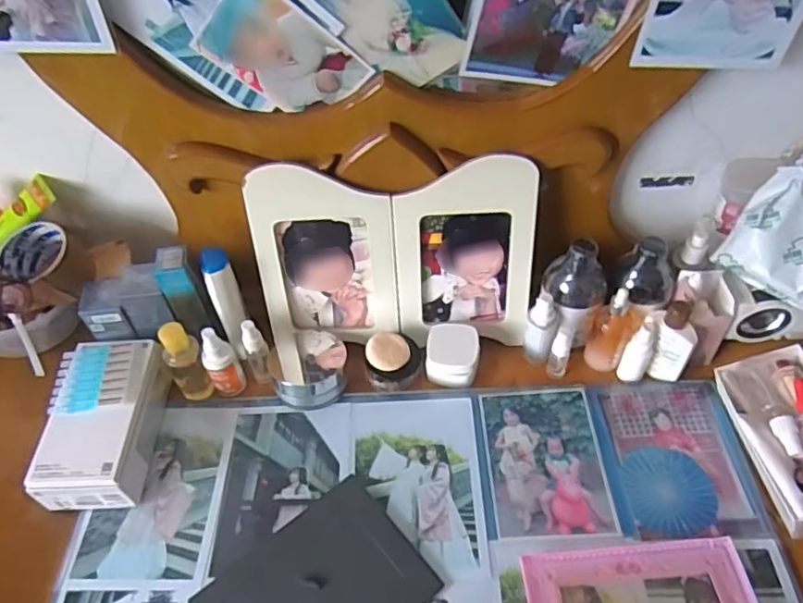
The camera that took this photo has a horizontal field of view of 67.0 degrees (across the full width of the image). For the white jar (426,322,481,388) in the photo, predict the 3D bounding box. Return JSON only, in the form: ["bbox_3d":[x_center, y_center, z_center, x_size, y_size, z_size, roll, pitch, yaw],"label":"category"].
[{"bbox_3d":[0.062,0.066,0.732,0.064,0.049,0.061,6,50,8],"label":"white jar"}]

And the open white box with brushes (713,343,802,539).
[{"bbox_3d":[0.407,0.140,0.625,0.096,0.062,0.183,-20,46,17],"label":"open white box with brushes"}]

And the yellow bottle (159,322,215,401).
[{"bbox_3d":[-0.252,0.078,0.720,0.040,0.120,0.035,-29,54,-21],"label":"yellow bottle"}]

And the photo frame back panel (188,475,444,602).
[{"bbox_3d":[-0.081,0.283,0.590,0.200,0.010,0.148,-34,56,-24],"label":"photo frame back panel"}]

